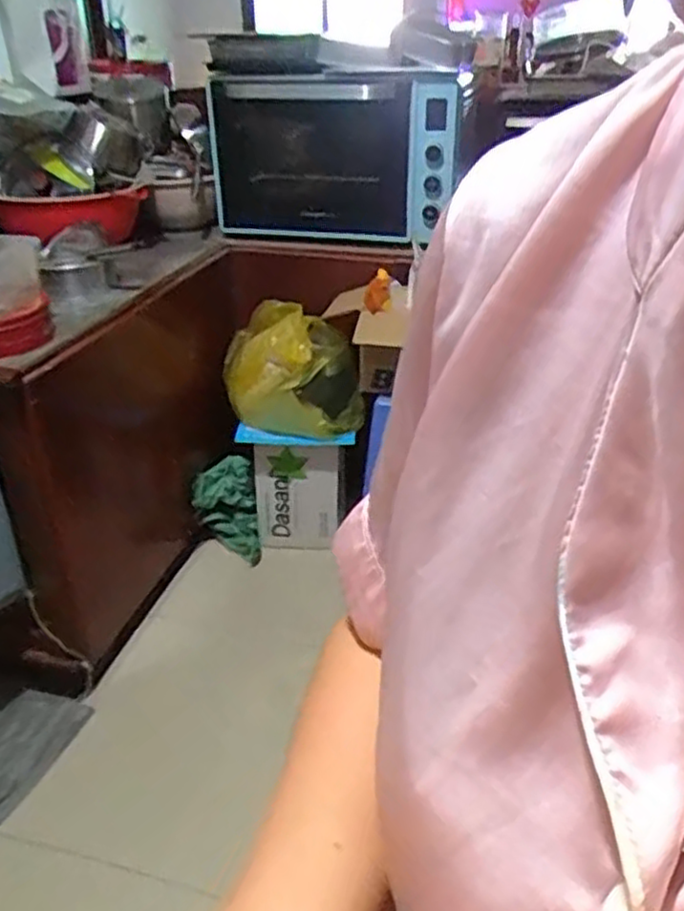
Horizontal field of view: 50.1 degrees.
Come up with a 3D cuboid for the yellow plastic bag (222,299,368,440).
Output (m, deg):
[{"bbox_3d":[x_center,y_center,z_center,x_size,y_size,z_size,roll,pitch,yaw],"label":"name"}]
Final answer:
[{"bbox_3d":[-0.133,-0.193,1.750,0.271,0.304,0.220,-8,30,-13],"label":"yellow plastic bag"}]

